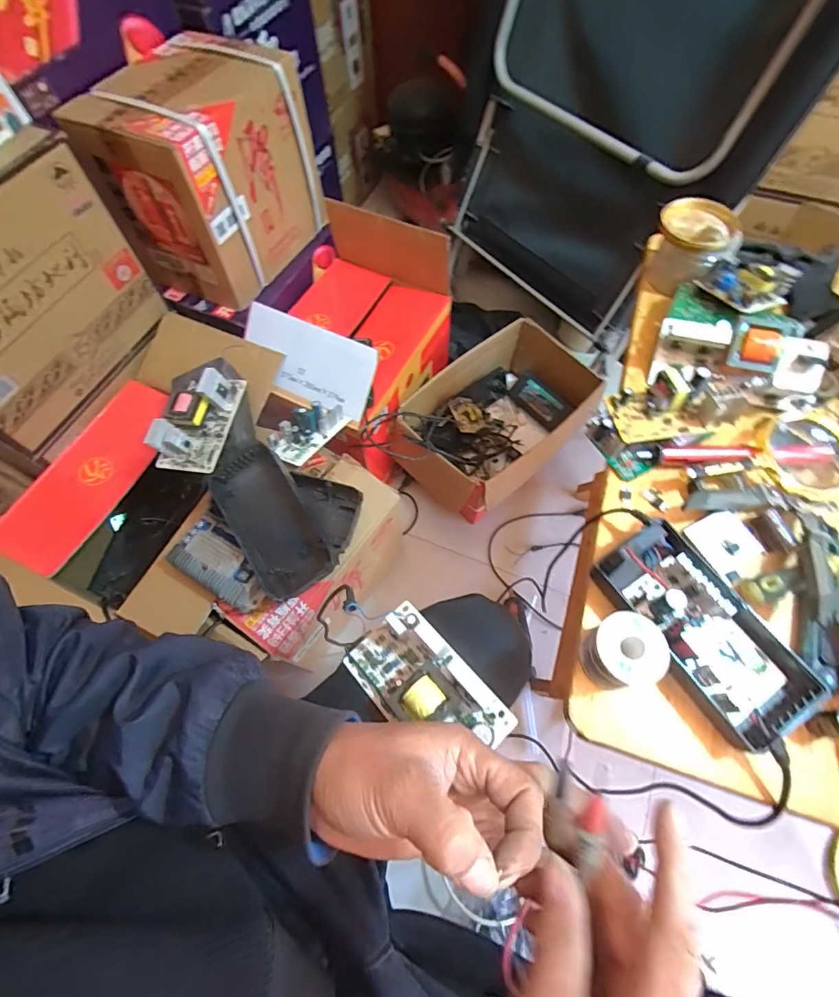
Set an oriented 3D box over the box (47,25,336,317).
[{"bbox_3d":[-0.359,-0.578,0.848,0.205,0.293,0.344,26,67,13],"label":"box"}]

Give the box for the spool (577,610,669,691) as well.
[{"bbox_3d":[0.166,0.126,0.384,0.050,0.054,0.053,0,64,1],"label":"spool"}]

